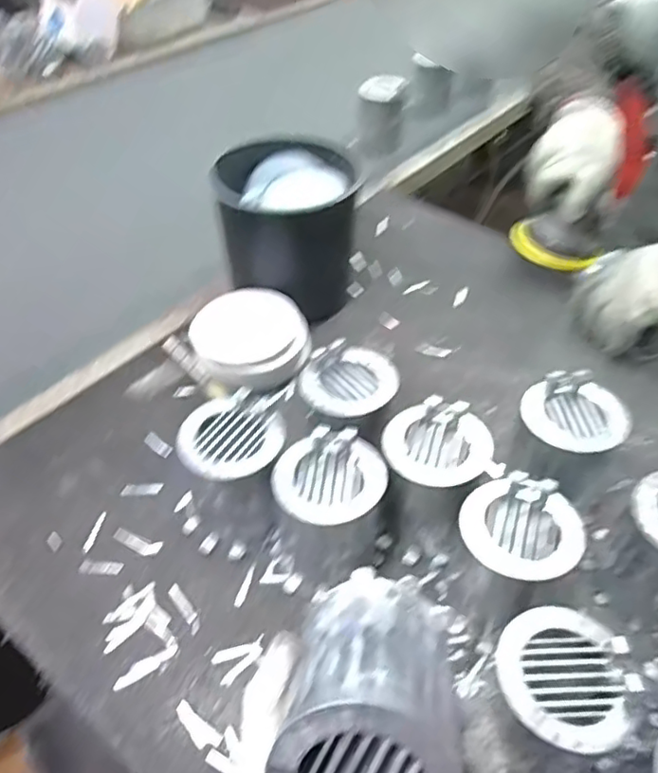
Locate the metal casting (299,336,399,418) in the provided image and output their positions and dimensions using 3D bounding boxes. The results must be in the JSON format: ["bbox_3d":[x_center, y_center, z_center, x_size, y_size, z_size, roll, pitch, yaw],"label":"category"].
[{"bbox_3d":[0.020,-0.009,0.569,0.085,0.020,0.082,10,47,9],"label":"metal casting"}]

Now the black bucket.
[{"bbox_3d":[-0.048,-0.191,0.779,0.168,0.173,0.163,1,46,-1],"label":"black bucket"}]

